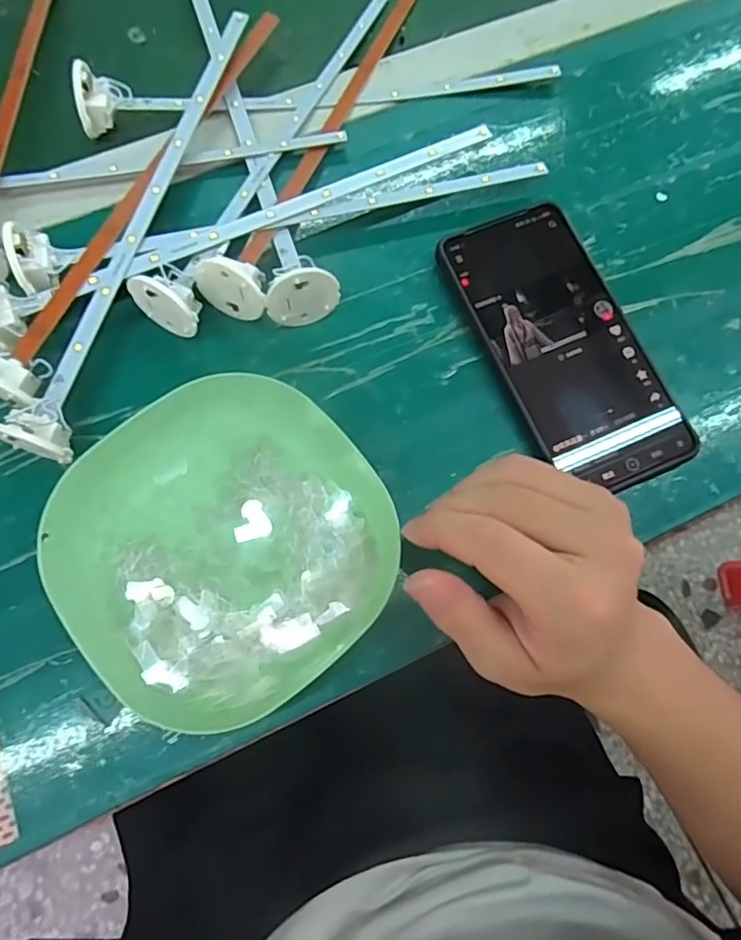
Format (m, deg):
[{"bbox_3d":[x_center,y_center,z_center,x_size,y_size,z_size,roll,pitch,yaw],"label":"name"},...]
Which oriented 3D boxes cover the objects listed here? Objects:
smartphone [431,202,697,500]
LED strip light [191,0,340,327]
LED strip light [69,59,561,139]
[{"bbox_3d":[0.102,-0.066,0.304,0.079,0.015,0.160,-23,74,-8],"label":"smartphone"},{"bbox_3d":[-0.074,-0.215,0.338,0.036,0.036,0.286,-15,73,-6],"label":"LED strip light"},{"bbox_3d":[-0.029,-0.237,0.344,0.287,0.029,0.031,-9,72,-4],"label":"LED strip light"}]

